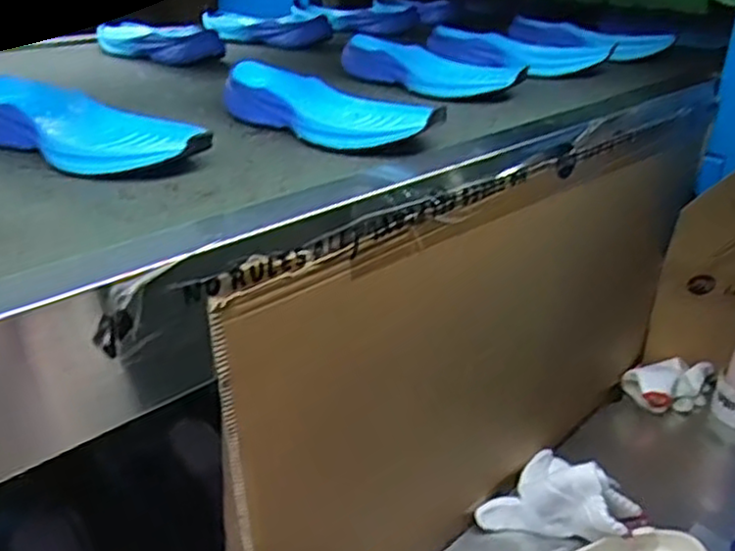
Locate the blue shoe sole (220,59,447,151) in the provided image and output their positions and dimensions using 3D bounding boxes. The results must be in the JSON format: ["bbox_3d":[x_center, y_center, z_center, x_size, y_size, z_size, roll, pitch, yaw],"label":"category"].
[{"bbox_3d":[-0.037,-0.153,0.649,0.237,0.046,0.084,20,31,35],"label":"blue shoe sole"}]

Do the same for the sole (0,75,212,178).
[{"bbox_3d":[-0.233,-0.120,0.573,0.232,0.050,0.082,18,30,32],"label":"sole"}]

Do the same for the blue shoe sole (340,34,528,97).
[{"bbox_3d":[0.069,-0.242,0.825,0.073,0.052,0.229,-22,34,-40],"label":"blue shoe sole"}]

